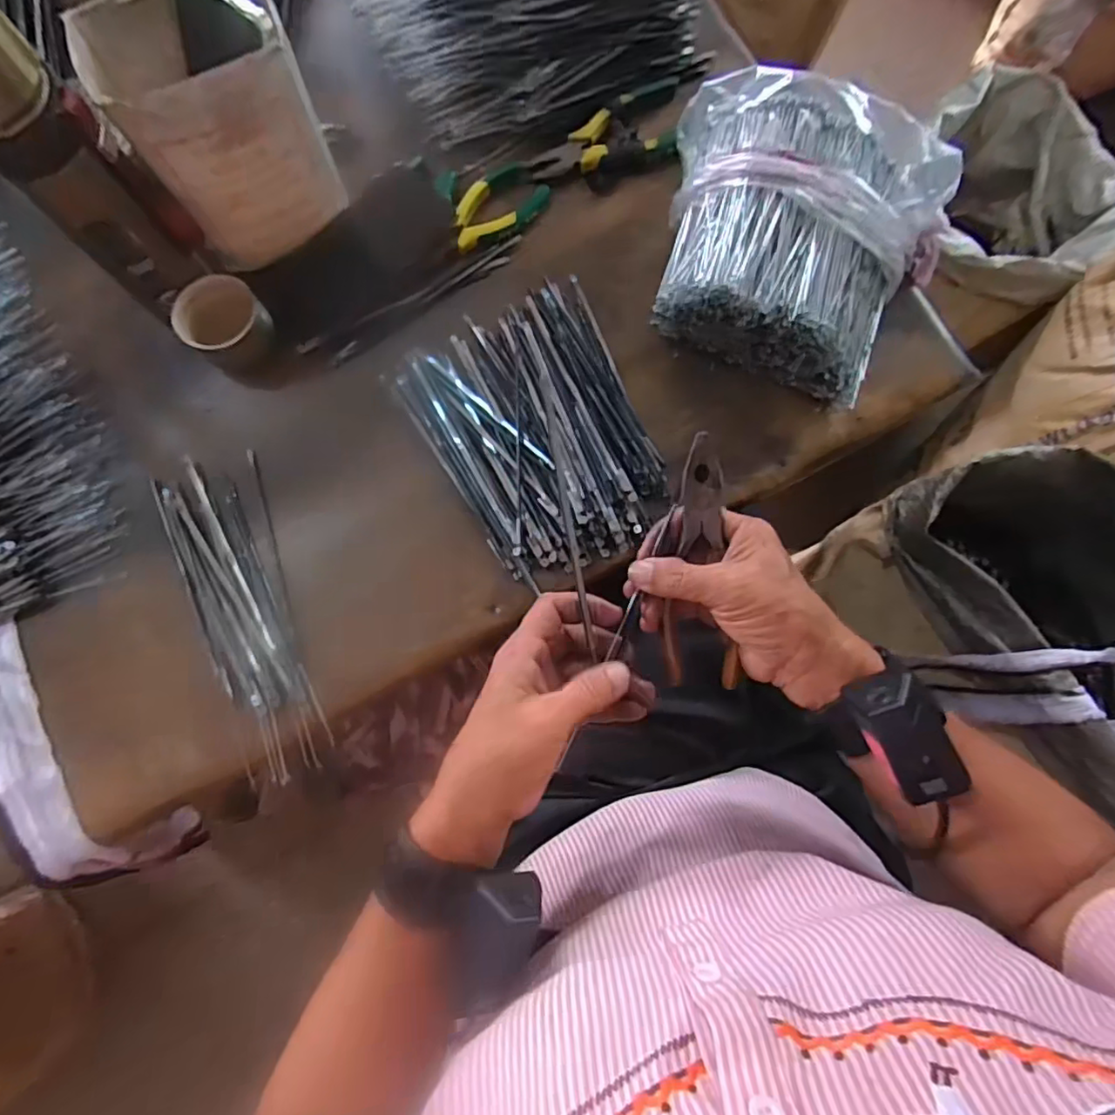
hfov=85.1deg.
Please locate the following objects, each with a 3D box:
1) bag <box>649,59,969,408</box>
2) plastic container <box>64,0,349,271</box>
[{"bbox_3d":[0.181,-0.250,0.474,0.228,0.086,0.206,25,80,5],"label":"bag"},{"bbox_3d":[-0.237,-0.312,0.441,0.116,0.149,0.091,-27,80,-5],"label":"plastic container"}]

